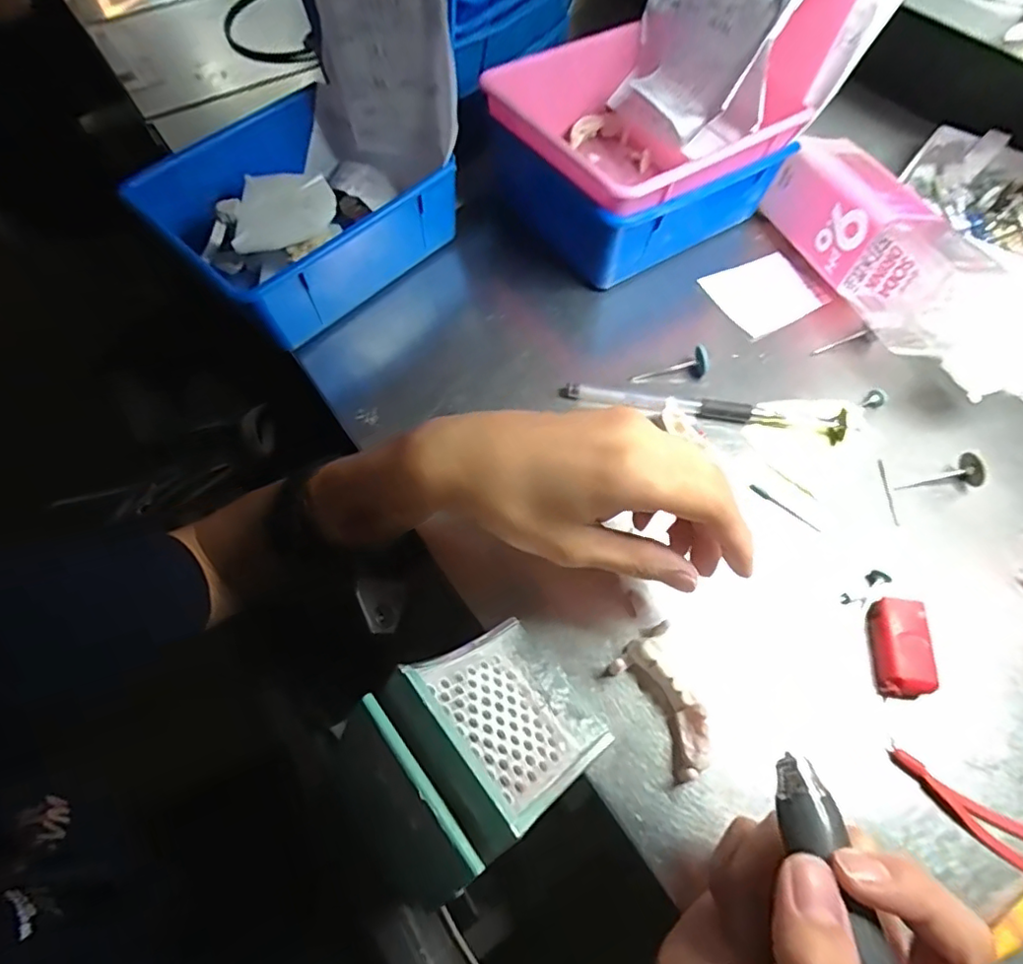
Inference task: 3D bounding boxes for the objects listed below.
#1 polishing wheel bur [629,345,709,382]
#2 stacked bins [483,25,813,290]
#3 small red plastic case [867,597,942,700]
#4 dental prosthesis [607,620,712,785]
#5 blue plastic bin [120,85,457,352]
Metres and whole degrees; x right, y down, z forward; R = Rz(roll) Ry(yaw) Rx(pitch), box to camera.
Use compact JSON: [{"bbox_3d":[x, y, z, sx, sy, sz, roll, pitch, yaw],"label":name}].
[{"bbox_3d":[0.099,-0.070,0.366,0.049,0.014,0.012,-17,63,8],"label":"polishing wheel bur"},{"bbox_3d":[0.086,-0.238,0.415,0.163,0.079,0.149,-32,66,-16],"label":"stacked bins"},{"bbox_3d":[0.188,0.081,0.280,0.023,0.017,0.044,7,63,3],"label":"small red plastic case"},{"bbox_3d":[0.070,0.103,0.271,0.032,0.017,0.068,-15,64,-8],"label":"dental prosthesis"},{"bbox_3d":[-0.150,-0.187,0.401,0.158,0.061,0.165,40,69,17],"label":"blue plastic bin"}]

